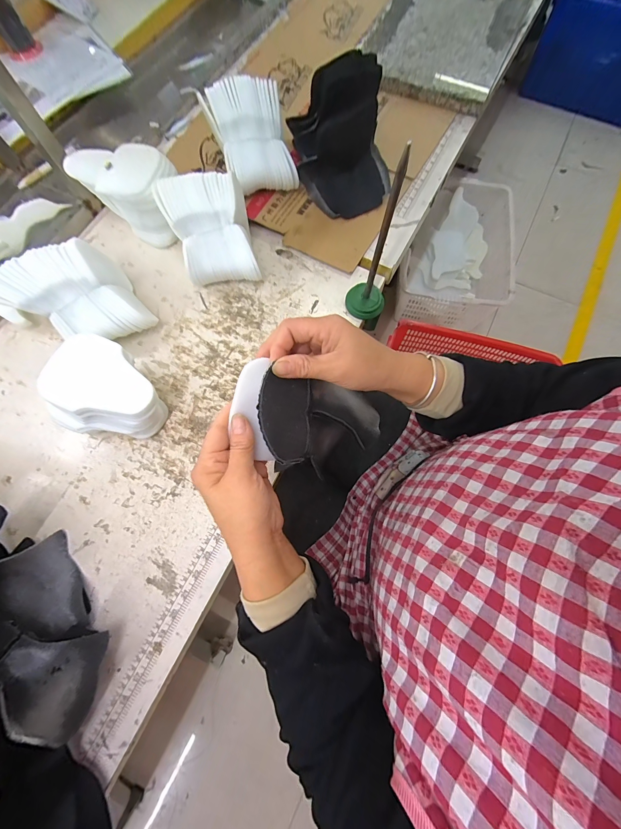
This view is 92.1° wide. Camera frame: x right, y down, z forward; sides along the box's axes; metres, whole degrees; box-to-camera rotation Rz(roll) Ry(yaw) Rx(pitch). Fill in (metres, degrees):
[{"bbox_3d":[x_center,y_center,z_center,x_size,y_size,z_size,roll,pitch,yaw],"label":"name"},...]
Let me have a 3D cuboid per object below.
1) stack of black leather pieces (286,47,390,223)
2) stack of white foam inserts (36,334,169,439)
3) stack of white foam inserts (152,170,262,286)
[{"bbox_3d":[0.051,-0.476,0.507,0.142,0.131,0.188,-11,74,-2],"label":"stack of black leather pieces"},{"bbox_3d":[-0.277,-0.034,0.425,0.149,0.078,0.118,4,74,2],"label":"stack of white foam inserts"},{"bbox_3d":[-0.150,-0.279,0.473,0.121,0.109,0.138,-16,74,-4],"label":"stack of white foam inserts"}]

